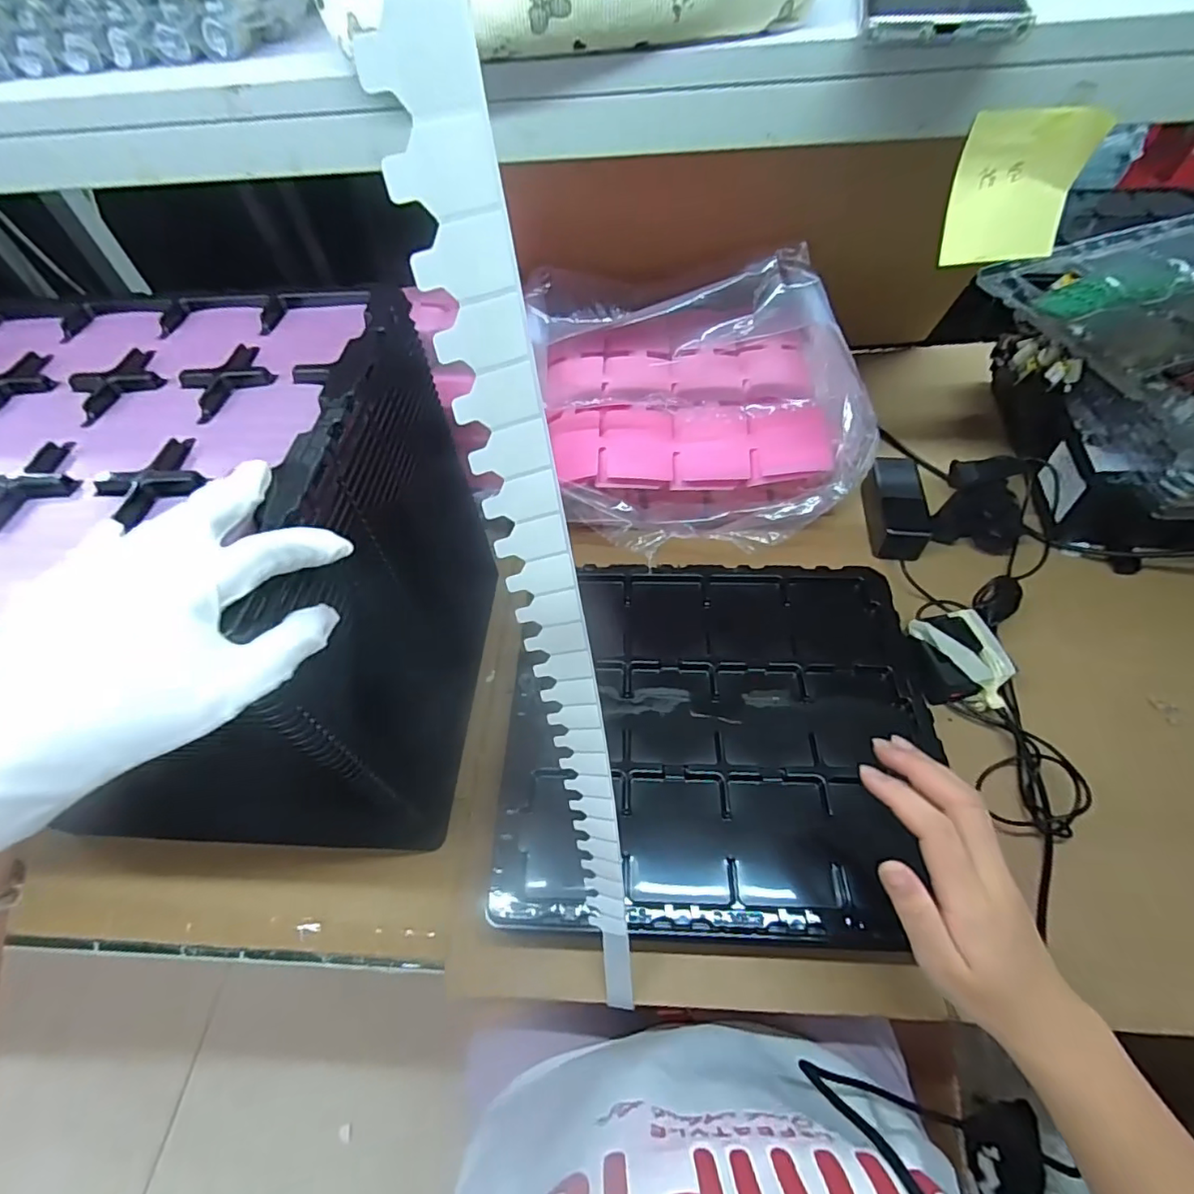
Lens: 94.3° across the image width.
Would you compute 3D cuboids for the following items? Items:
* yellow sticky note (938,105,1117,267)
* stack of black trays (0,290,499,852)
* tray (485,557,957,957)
[{"bbox_3d":[0.253,-0.247,0.334,0.071,0.071,0.026,-9,55,-2],"label":"yellow sticky note"},{"bbox_3d":[-0.316,-0.007,0.467,0.363,0.314,0.348,3,56,6],"label":"stack of black trays"},{"bbox_3d":[0.107,0.116,0.504,0.360,0.063,0.331,0,55,4],"label":"tray"}]

